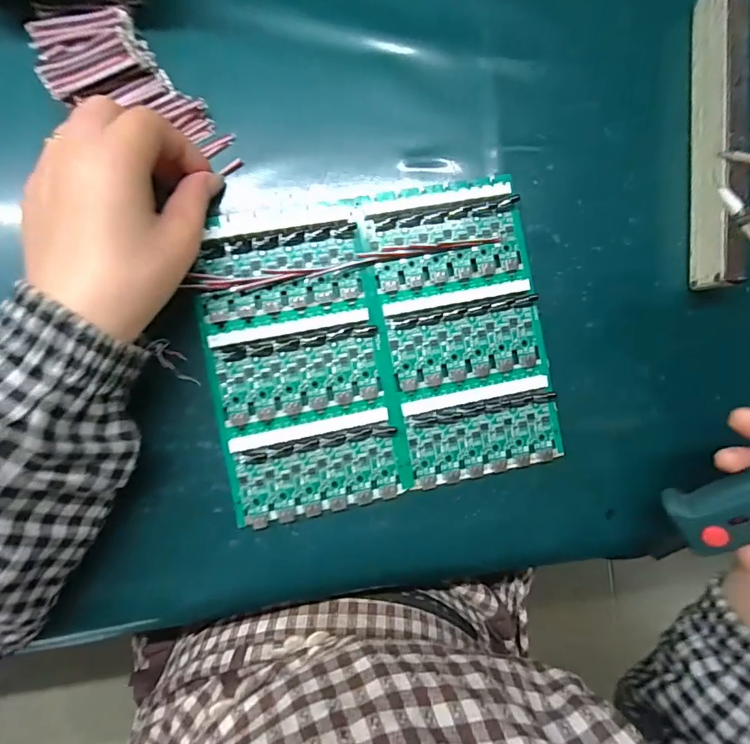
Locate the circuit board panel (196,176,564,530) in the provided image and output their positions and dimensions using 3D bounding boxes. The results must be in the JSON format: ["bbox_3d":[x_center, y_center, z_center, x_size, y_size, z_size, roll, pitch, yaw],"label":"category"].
[{"bbox_3d":[0.005,-0.017,0.281,0.205,0.009,0.185,-10,92,-5],"label":"circuit board panel"}]

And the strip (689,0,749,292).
[{"bbox_3d":[0.224,-0.153,0.293,0.016,0.032,0.193,0,91,-10],"label":"strip"}]

